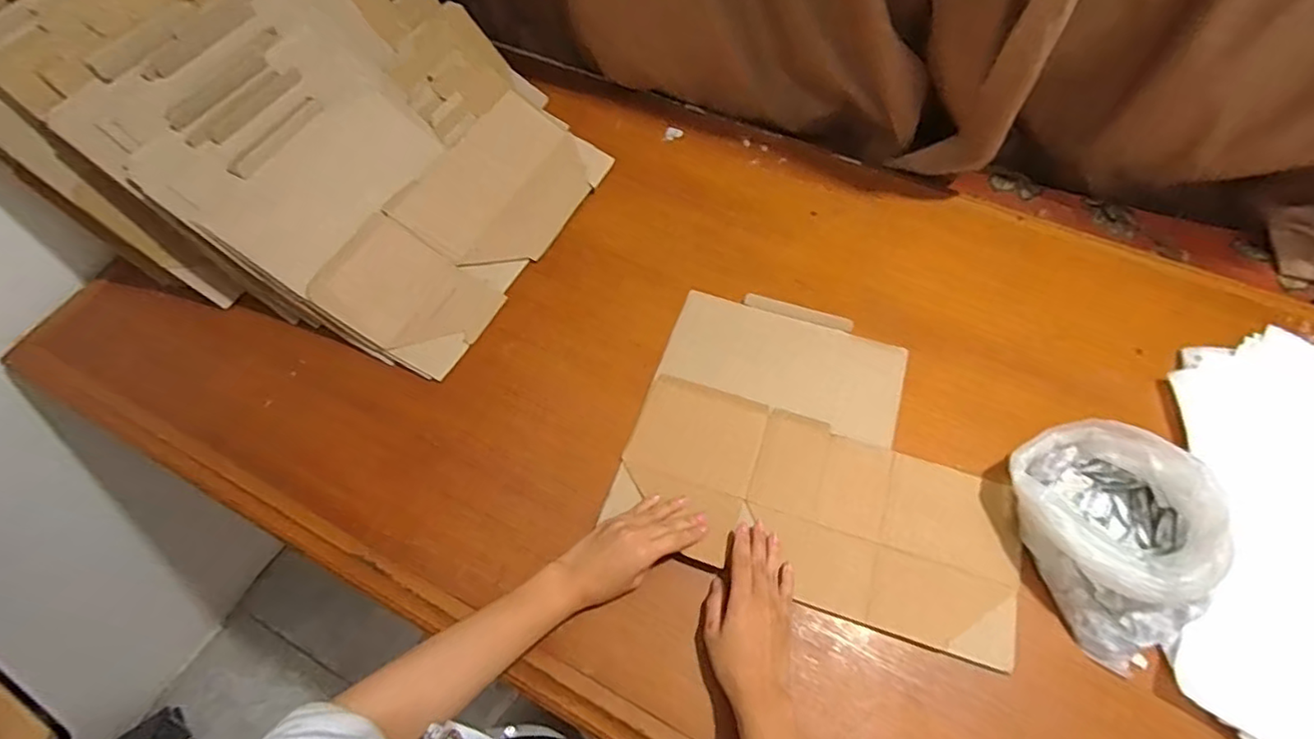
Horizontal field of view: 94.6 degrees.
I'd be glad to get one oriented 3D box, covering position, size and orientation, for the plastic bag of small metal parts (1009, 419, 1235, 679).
[{"bbox_3d":[0.415,0.146,0.549,0.126,0.106,0.195,-17,62,-9],"label":"plastic bag of small metal parts"}]

